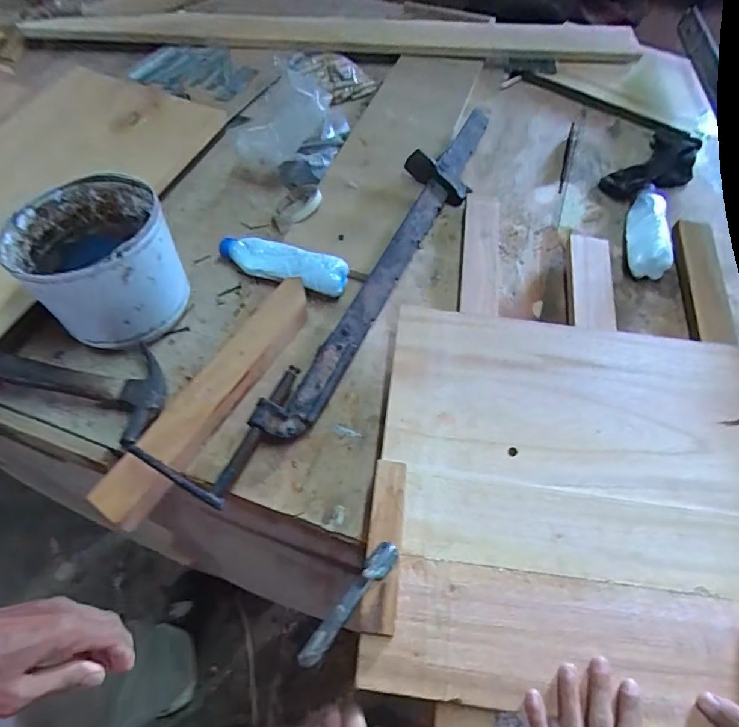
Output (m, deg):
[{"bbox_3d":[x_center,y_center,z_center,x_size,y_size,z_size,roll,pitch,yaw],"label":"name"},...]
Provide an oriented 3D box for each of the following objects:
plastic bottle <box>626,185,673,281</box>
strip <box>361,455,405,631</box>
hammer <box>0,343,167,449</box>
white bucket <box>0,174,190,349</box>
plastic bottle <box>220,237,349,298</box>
[{"bbox_3d":[0.426,-0.205,0.709,0.056,0.051,0.173,16,60,7],"label":"plastic bottle"},{"bbox_3d":[0.014,0.172,0.452,0.033,0.015,0.157,6,59,2],"label":"strip"},{"bbox_3d":[-0.405,0.011,0.541,0.324,0.023,0.111,12,56,-6],"label":"hammer"},{"bbox_3d":[-0.322,-0.117,0.582,0.160,0.157,0.159,1,59,-2],"label":"white bucket"},{"bbox_3d":[-0.125,-0.143,0.660,0.197,0.049,0.059,23,61,11],"label":"plastic bottle"}]

